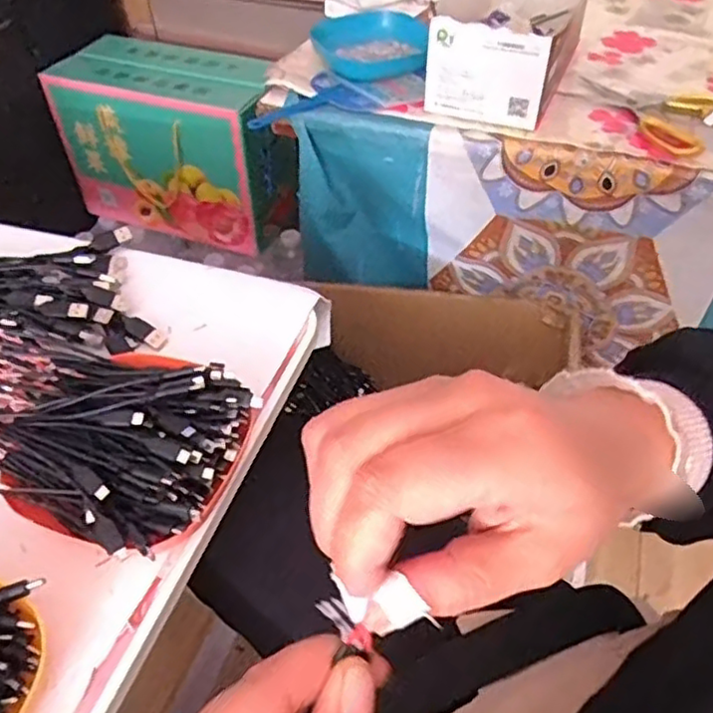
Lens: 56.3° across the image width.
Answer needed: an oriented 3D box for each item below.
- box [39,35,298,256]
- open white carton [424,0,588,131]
[{"bbox_3d":[-0.272,-0.331,1.042,0.330,0.235,0.150,16,50,15],"label":"box"},{"bbox_3d":[0.175,-0.367,0.745,0.122,0.097,0.263,16,50,15],"label":"open white carton"}]

